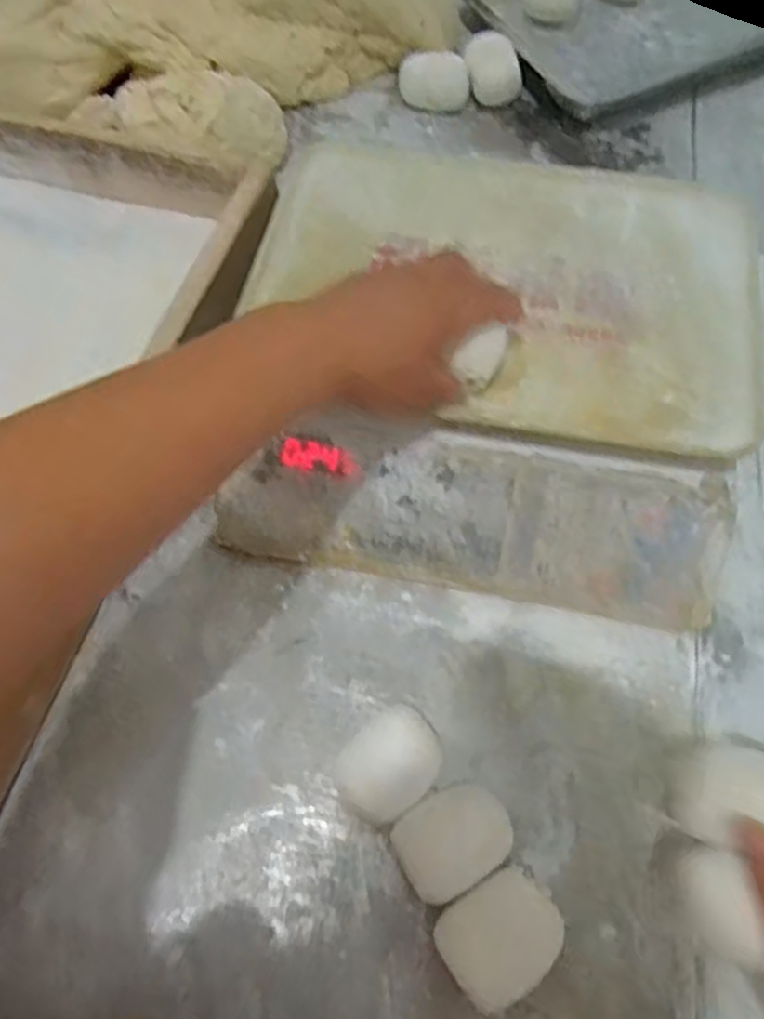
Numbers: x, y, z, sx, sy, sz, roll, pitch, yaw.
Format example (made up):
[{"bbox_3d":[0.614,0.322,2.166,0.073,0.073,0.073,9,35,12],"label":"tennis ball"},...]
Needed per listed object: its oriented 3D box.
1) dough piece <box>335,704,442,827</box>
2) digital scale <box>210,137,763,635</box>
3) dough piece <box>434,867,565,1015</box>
[{"bbox_3d":[0.005,0.150,0.424,0.047,0.046,0.062,40,70,19],"label":"dough piece"},{"bbox_3d":[0.076,-0.104,0.521,0.330,0.102,0.313,9,64,6],"label":"digital scale"},{"bbox_3d":[0.063,0.228,0.389,0.060,0.036,0.051,-33,67,-15],"label":"dough piece"}]

